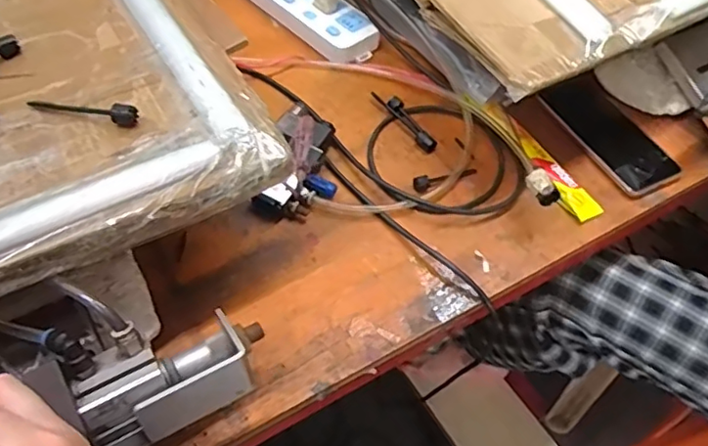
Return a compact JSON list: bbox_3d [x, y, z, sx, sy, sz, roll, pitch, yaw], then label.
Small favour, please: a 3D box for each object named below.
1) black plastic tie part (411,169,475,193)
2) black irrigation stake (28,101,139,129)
[{"bbox_3d":[0.094,-0.049,0.602,0.070,0.011,0.016,-21,58,-18],"label":"black plastic tie part"},{"bbox_3d":[-0.204,-0.087,0.440,0.084,0.014,0.013,12,54,5],"label":"black irrigation stake"}]

